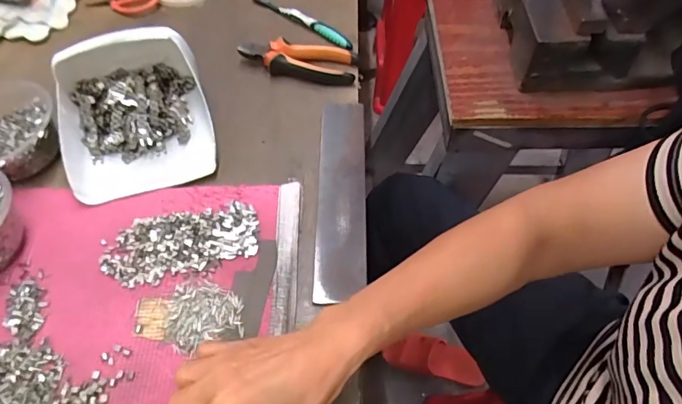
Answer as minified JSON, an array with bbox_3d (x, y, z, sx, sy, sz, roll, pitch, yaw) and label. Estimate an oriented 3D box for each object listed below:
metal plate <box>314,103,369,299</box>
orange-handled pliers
[{"bbox_3d":[0.001,-0.012,0.484,0.049,0.009,0.241,0,56,2],"label":"metal plate"},{"bbox_3d":[-0.054,-0.179,0.587,0.148,0.025,0.053,9,57,4],"label":"orange-handled pliers"}]

